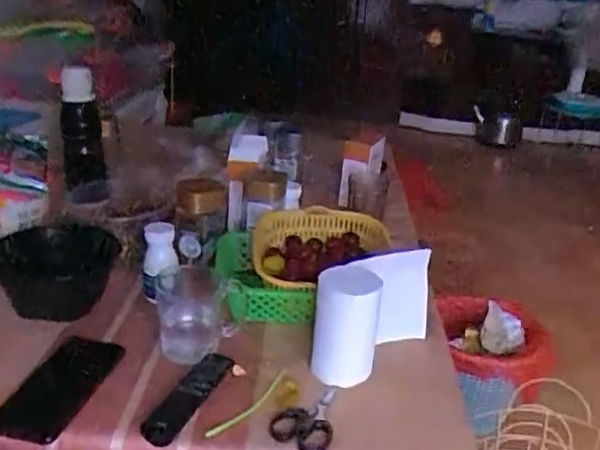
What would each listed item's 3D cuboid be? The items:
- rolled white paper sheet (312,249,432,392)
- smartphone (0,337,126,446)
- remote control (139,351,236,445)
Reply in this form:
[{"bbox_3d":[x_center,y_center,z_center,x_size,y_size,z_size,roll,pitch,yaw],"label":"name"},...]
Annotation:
[{"bbox_3d":[0.092,0.107,0.761,0.072,0.128,0.168,23,30,35],"label":"rolled white paper sheet"},{"bbox_3d":[-0.266,0.179,0.674,0.085,0.014,0.159,9,25,10],"label":"smartphone"},{"bbox_3d":[-0.120,0.185,0.671,0.045,0.019,0.146,11,25,15],"label":"remote control"}]

